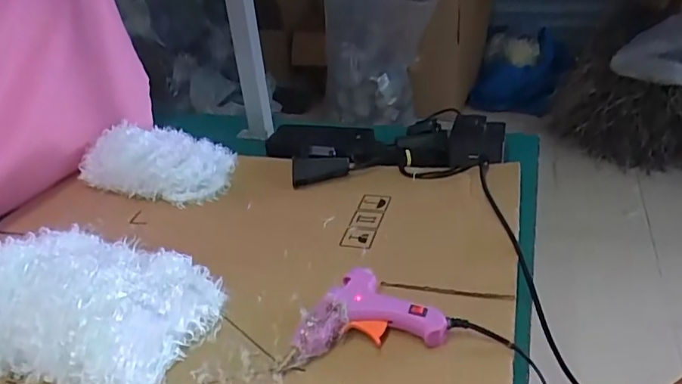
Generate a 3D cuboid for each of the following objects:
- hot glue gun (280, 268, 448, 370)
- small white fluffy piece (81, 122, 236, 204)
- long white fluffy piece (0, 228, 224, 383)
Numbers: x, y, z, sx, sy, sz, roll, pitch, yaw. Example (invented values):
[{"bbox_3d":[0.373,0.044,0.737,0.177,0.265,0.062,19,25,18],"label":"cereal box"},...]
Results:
[{"bbox_3d":[0.018,0.106,0.468,0.133,0.027,0.079,-8,32,-3],"label":"hot glue gun"},{"bbox_3d":[-0.255,-0.049,0.720,0.208,0.072,0.126,0,33,10],"label":"small white fluffy piece"},{"bbox_3d":[-0.302,0.091,0.493,0.363,0.082,0.162,2,33,13],"label":"long white fluffy piece"}]

